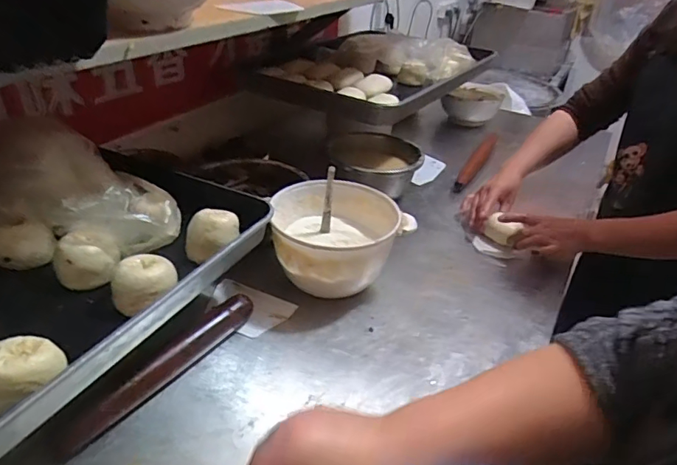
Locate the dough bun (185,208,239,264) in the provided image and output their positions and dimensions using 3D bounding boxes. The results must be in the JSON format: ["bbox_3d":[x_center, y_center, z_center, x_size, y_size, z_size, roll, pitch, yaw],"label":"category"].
[{"bbox_3d":[-0.153,0.001,0.614,0.054,0.050,0.062,15,35,16],"label":"dough bun"}]

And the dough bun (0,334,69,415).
[{"bbox_3d":[-0.263,0.113,0.418,0.057,0.035,0.058,-2,34,-9],"label":"dough bun"}]

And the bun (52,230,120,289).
[{"bbox_3d":[-0.278,0.027,0.551,0.069,0.051,0.046,-14,38,-25],"label":"bun"}]

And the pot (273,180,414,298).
[{"bbox_3d":[0.000,0.020,0.732,0.182,0.127,0.184,3,34,-2],"label":"pot"}]

